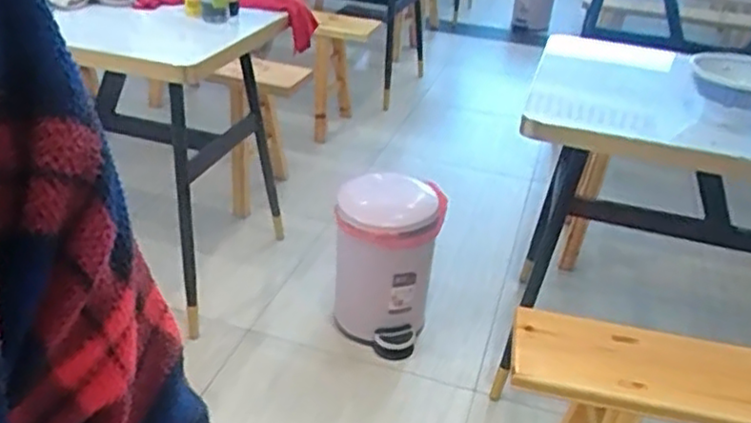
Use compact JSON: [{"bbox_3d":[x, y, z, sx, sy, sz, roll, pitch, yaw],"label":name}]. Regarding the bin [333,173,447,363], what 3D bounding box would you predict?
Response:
[{"bbox_3d":[0.016,0.130,1.662,0.238,0.366,0.238,7,31,4],"label":"bin"}]

